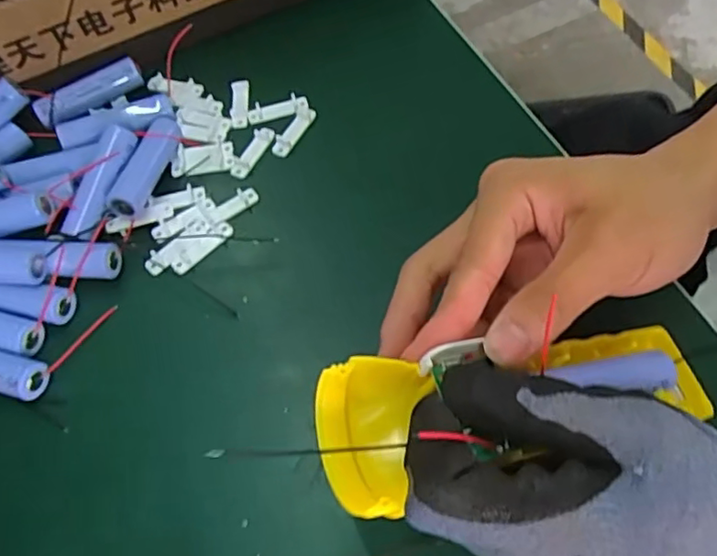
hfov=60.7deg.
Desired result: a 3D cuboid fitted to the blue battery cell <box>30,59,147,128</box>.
[{"bbox_3d":[-0.166,-0.116,0.375,0.065,0.017,0.019,-33,63,-12],"label":"blue battery cell"}]

